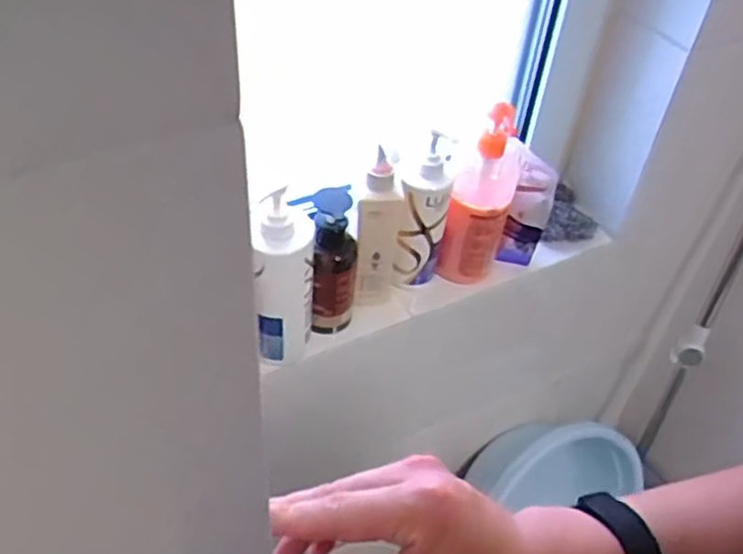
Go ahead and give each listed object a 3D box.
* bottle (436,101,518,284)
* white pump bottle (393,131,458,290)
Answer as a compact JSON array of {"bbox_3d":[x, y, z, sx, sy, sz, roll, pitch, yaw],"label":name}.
[{"bbox_3d":[0.137,-0.100,0.898,0.072,0.242,0.064,16,46,10],"label":"bottle"},{"bbox_3d":[0.061,-0.070,0.883,0.055,0.215,0.052,4,45,-2],"label":"white pump bottle"}]

